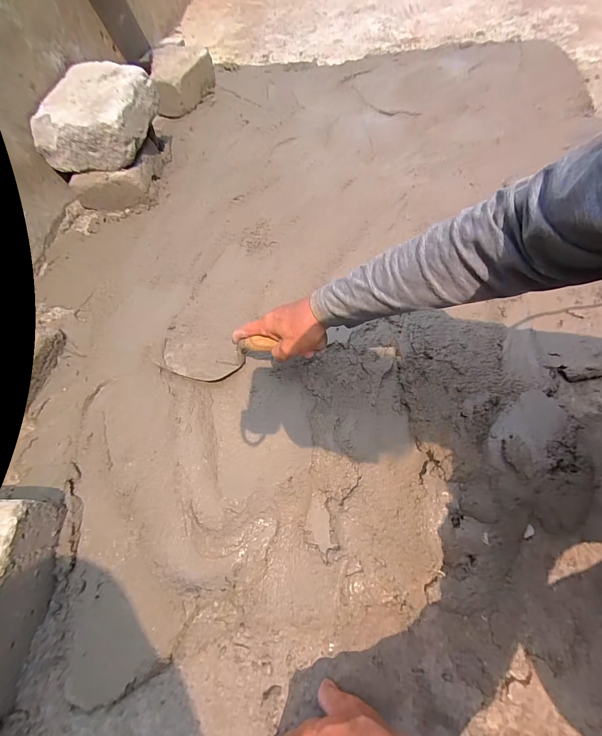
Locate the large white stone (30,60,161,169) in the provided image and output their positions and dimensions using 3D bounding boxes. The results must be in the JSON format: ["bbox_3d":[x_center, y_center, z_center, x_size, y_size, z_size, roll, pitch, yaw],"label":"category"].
[{"bbox_3d":[-0.458,-0.578,0.776,0.196,0.096,0.264,1,61,6],"label":"large white stone"}]

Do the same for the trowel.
[{"bbox_3d":[-0.131,-0.023,0.535,0.212,0.044,0.098,4,58,30],"label":"trowel"}]

